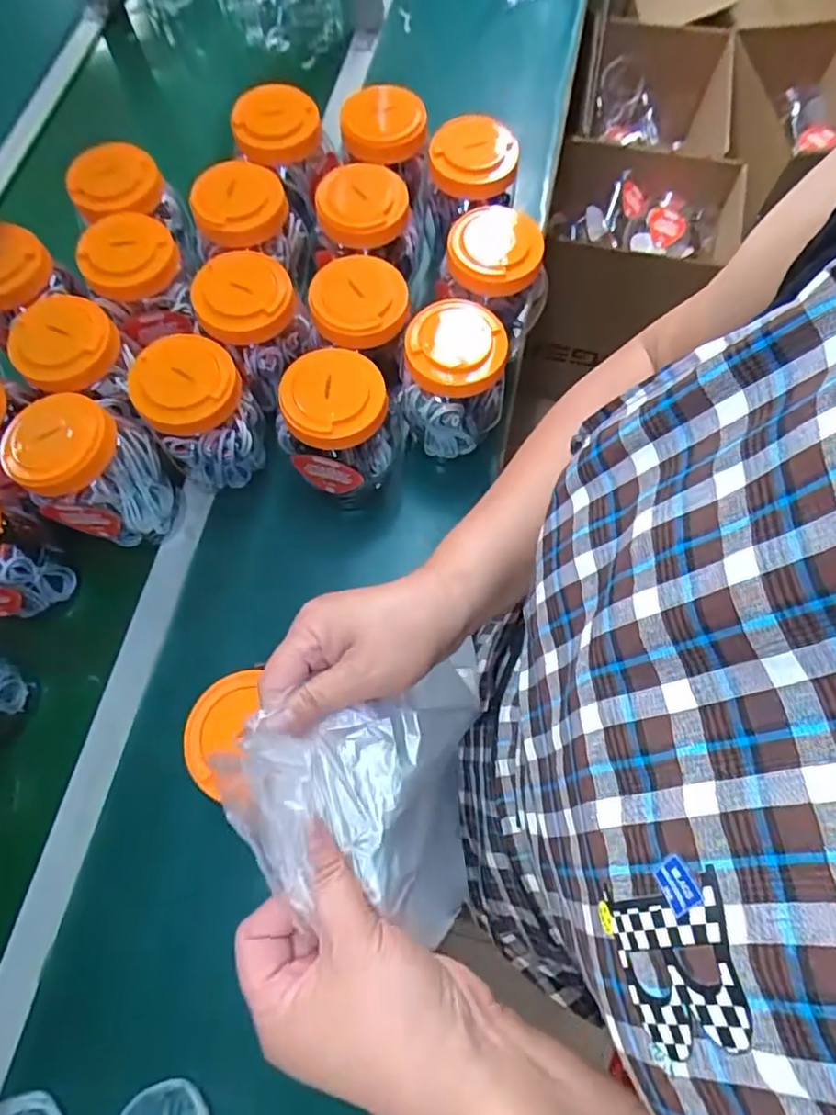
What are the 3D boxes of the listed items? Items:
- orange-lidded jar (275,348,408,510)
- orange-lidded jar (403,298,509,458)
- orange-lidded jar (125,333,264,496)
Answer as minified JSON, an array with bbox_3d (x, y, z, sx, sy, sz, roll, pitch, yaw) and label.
[{"bbox_3d":[-0.075,-0.118,0.577,0.096,0.169,0.104,25,72,10],"label":"orange-lidded jar"},{"bbox_3d":[0.036,-0.173,0.589,0.092,0.144,0.085,0,70,1],"label":"orange-lidded jar"},{"bbox_3d":[-0.201,-0.129,0.572,0.095,0.150,0.085,-29,72,-9],"label":"orange-lidded jar"}]

